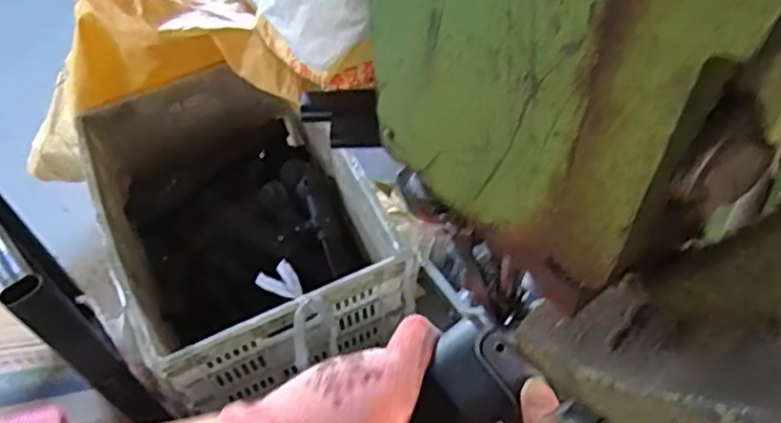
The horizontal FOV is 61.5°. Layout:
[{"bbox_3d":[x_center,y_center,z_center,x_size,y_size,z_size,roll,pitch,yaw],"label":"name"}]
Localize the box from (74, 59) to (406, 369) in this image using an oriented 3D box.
[{"bbox_3d":[-0.322,0.013,1.383,0.473,0.267,0.630,-25,56,-14],"label":"box"}]

